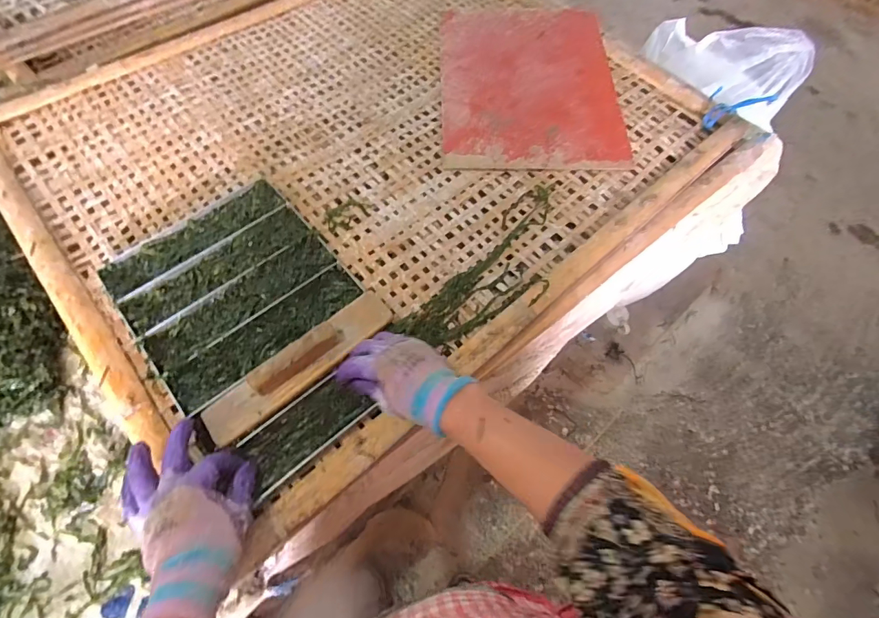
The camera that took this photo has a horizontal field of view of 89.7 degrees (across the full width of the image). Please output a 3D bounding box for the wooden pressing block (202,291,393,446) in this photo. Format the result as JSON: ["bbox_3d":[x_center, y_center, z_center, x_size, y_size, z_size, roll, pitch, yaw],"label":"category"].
[{"bbox_3d":[-0.156,0.055,0.484,0.229,0.039,0.054,-38,70,-14],"label":"wooden pressing block"}]

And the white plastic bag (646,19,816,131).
[{"bbox_3d":[0.628,-0.538,1.003,0.350,0.216,0.118,29,68,14],"label":"white plastic bag"}]

